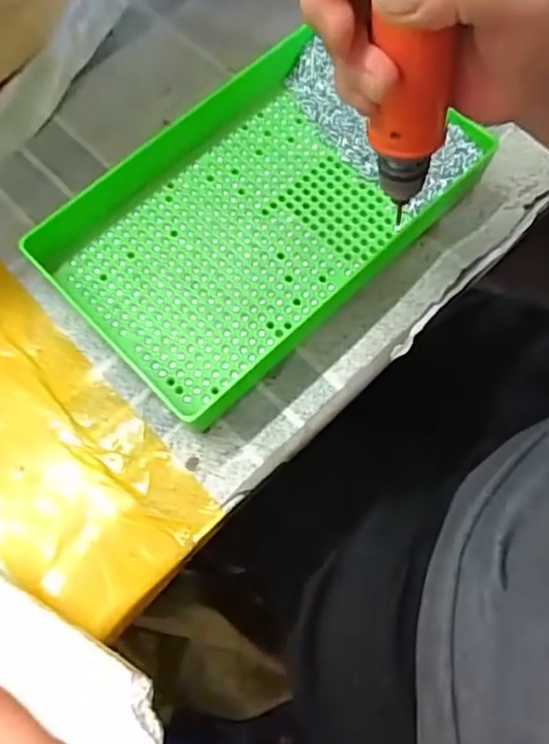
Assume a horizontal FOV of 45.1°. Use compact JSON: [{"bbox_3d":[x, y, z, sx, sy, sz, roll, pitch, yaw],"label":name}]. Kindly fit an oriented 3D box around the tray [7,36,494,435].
[{"bbox_3d":[-0.019,-0.088,0.393,0.219,0.030,0.152,-42,75,-13],"label":"tray"}]

